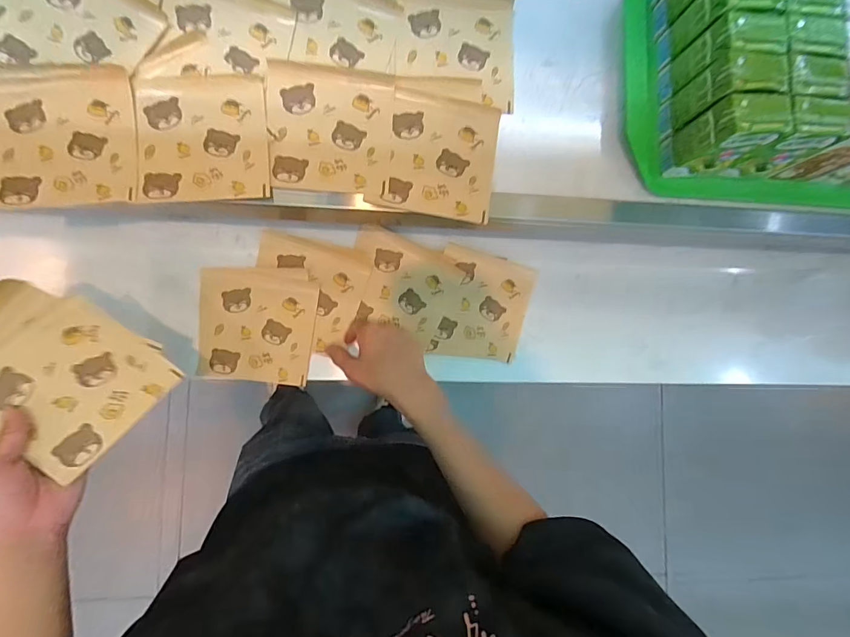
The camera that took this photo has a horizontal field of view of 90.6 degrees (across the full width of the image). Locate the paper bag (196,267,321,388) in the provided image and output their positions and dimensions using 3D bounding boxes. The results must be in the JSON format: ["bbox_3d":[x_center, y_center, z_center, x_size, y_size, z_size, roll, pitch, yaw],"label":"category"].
[{"bbox_3d":[-0.222,0.009,0.560,0.147,0.005,0.149,3,86,-6],"label":"paper bag"}]

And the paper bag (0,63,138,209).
[{"bbox_3d":[-0.377,-0.190,0.431,0.143,0.015,0.154,-5,87,-7],"label":"paper bag"}]

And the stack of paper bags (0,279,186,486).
[{"bbox_3d":[-0.371,0.064,0.418,0.177,0.030,0.164,32,60,-19],"label":"stack of paper bags"}]

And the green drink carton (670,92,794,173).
[{"bbox_3d":[0.326,-0.197,0.448,0.071,0.087,0.044,-3,86,-7],"label":"green drink carton"}]

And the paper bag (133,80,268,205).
[{"bbox_3d":[-0.238,-0.193,0.449,0.132,0.013,0.139,-5,87,-7],"label":"paper bag"}]

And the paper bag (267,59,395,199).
[{"bbox_3d":[-0.107,-0.210,0.468,0.136,0.010,0.145,4,86,-6],"label":"paper bag"}]

